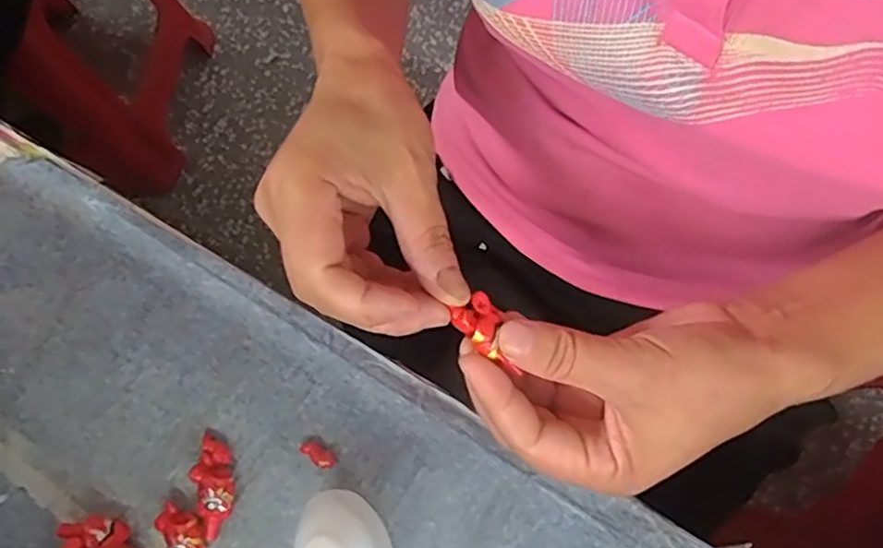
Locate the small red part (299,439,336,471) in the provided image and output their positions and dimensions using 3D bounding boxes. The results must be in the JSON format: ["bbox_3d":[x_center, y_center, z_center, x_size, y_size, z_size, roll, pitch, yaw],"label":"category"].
[{"bbox_3d":[-0.060,0.088,0.314,0.018,0.006,0.009,35,79,13],"label":"small red part"}]

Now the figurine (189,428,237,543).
[{"bbox_3d":[-0.109,0.100,0.311,0.019,0.013,0.048,-20,73,-2],"label":"figurine"}]

